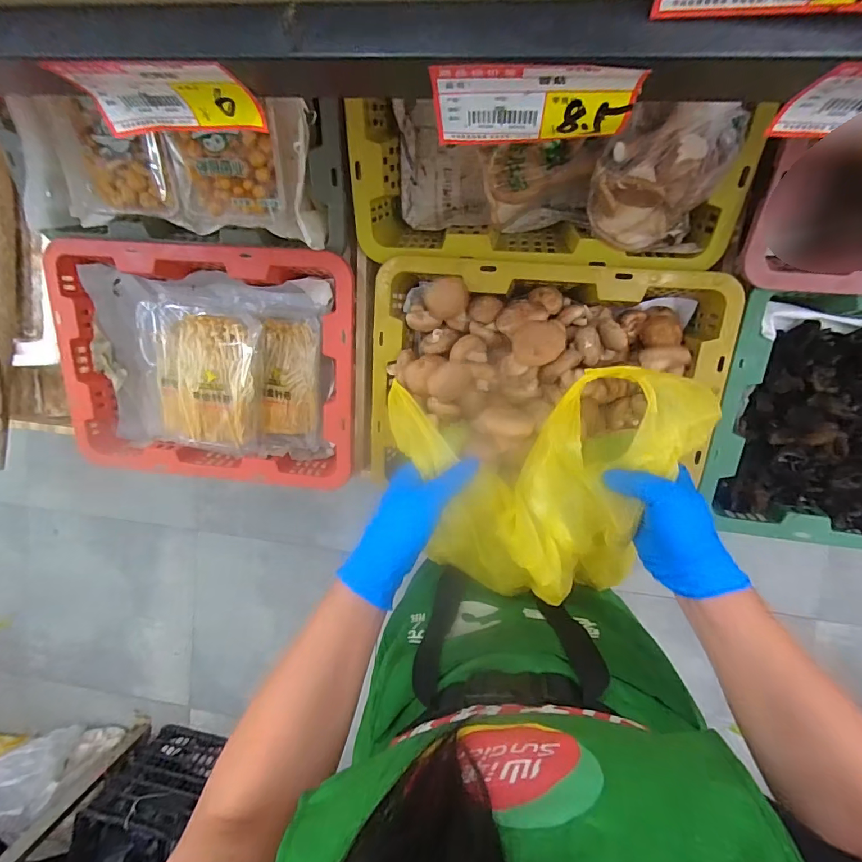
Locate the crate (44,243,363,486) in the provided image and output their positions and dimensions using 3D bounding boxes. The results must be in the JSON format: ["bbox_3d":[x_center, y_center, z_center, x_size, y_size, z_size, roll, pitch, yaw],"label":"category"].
[{"bbox_3d":[-0.284,-0.077,0.569,0.383,0.087,0.289,4,96,6],"label":"crate"}]

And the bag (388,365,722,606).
[{"bbox_3d":[0.112,0.061,0.426,0.276,0.098,0.224,-8,95,7],"label":"bag"}]

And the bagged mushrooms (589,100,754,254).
[{"bbox_3d":[0.207,-0.225,0.401,0.115,0.090,0.093,15,97,5],"label":"bagged mushrooms"}]

